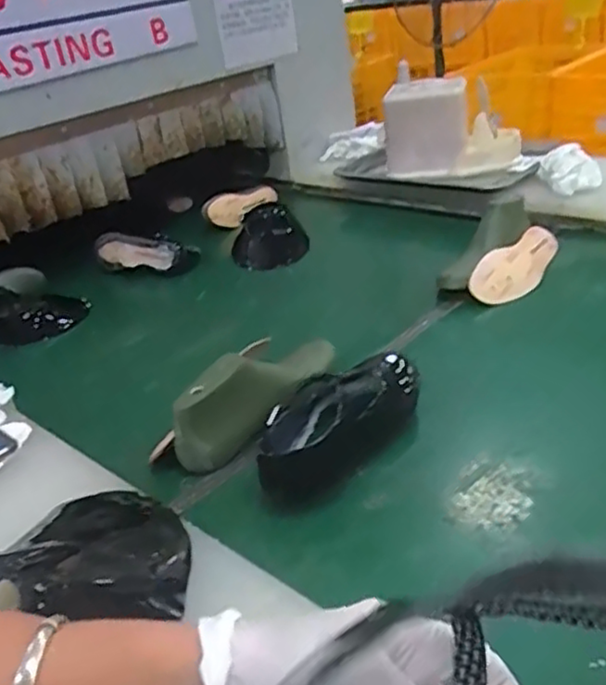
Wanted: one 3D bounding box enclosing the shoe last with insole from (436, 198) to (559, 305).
[{"bbox_3d":[0.295,-0.148,1.015,0.125,0.082,0.258,9,33,29],"label":"shoe last with insole"}]

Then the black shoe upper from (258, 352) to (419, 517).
[{"bbox_3d":[0.042,0.072,0.706,0.099,0.081,0.237,17,38,39],"label":"black shoe upper"}]

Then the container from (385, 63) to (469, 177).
[{"bbox_3d":[0.233,-0.415,1.317,0.147,0.154,0.158,-2,29,12],"label":"container"}]

